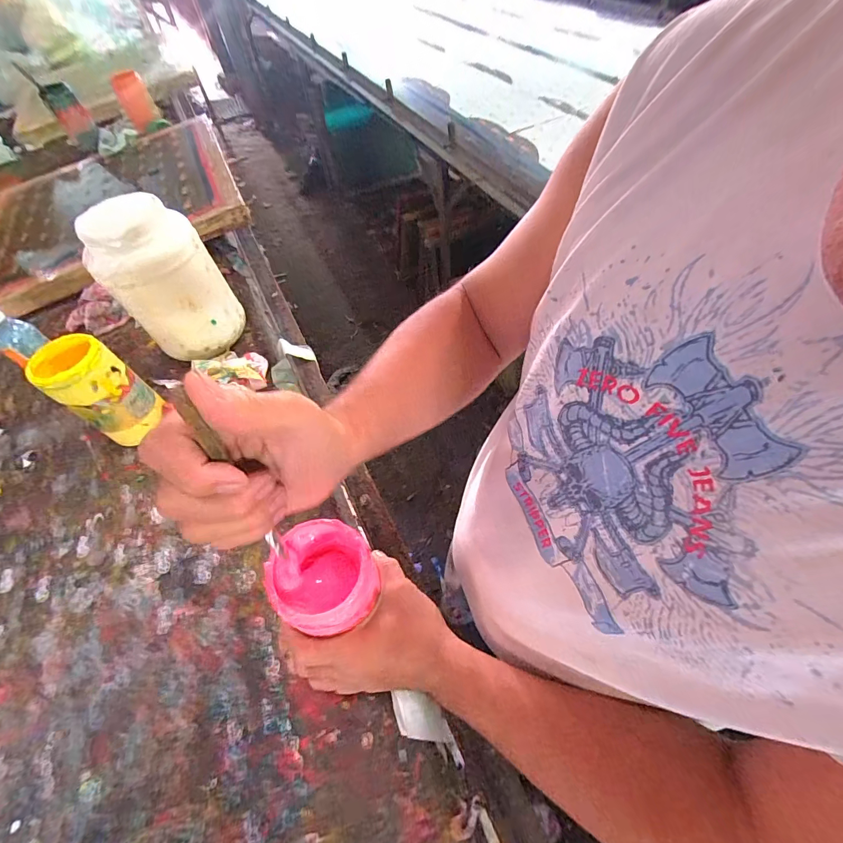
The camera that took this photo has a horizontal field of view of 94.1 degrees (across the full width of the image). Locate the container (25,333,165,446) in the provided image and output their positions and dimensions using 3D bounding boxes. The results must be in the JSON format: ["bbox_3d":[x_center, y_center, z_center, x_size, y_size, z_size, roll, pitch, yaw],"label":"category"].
[{"bbox_3d":[-0.475,-0.042,0.594,0.085,0.174,0.095,31,64,23],"label":"container"}]

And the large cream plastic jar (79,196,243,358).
[{"bbox_3d":[-0.414,-0.225,0.658,0.113,0.241,0.138,6,57,9],"label":"large cream plastic jar"}]

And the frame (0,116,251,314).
[{"bbox_3d":[-0.832,-0.574,1.025,0.657,0.055,0.678,-26,59,-8],"label":"frame"}]

